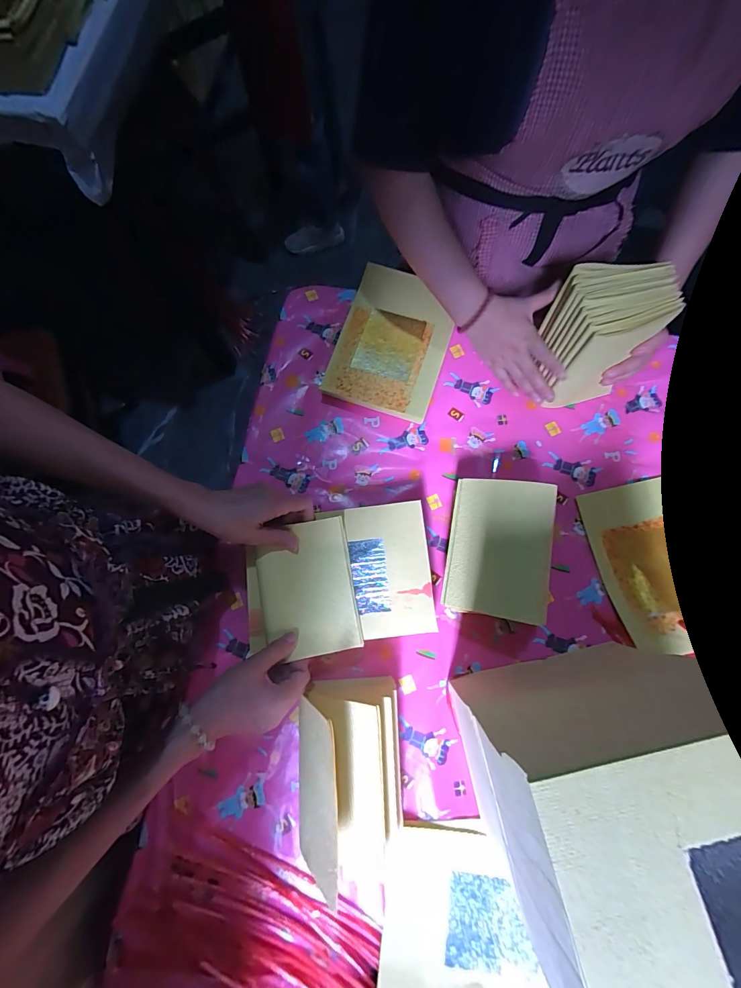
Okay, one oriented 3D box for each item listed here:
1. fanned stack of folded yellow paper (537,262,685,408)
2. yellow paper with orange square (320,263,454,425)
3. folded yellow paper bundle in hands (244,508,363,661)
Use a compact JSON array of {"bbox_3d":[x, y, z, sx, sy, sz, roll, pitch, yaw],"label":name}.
[{"bbox_3d":[0.294,-0.206,0.521,0.099,0.171,0.101,-13,76,-2],"label":"fanned stack of folded yellow paper"},{"bbox_3d":[0.035,-0.231,0.586,0.161,0.015,0.217,19,82,6],"label":"yellow paper with orange square"},{"bbox_3d":[-0.087,0.113,0.470,0.131,0.022,0.161,-9,80,-2],"label":"folded yellow paper bundle in hands"}]

